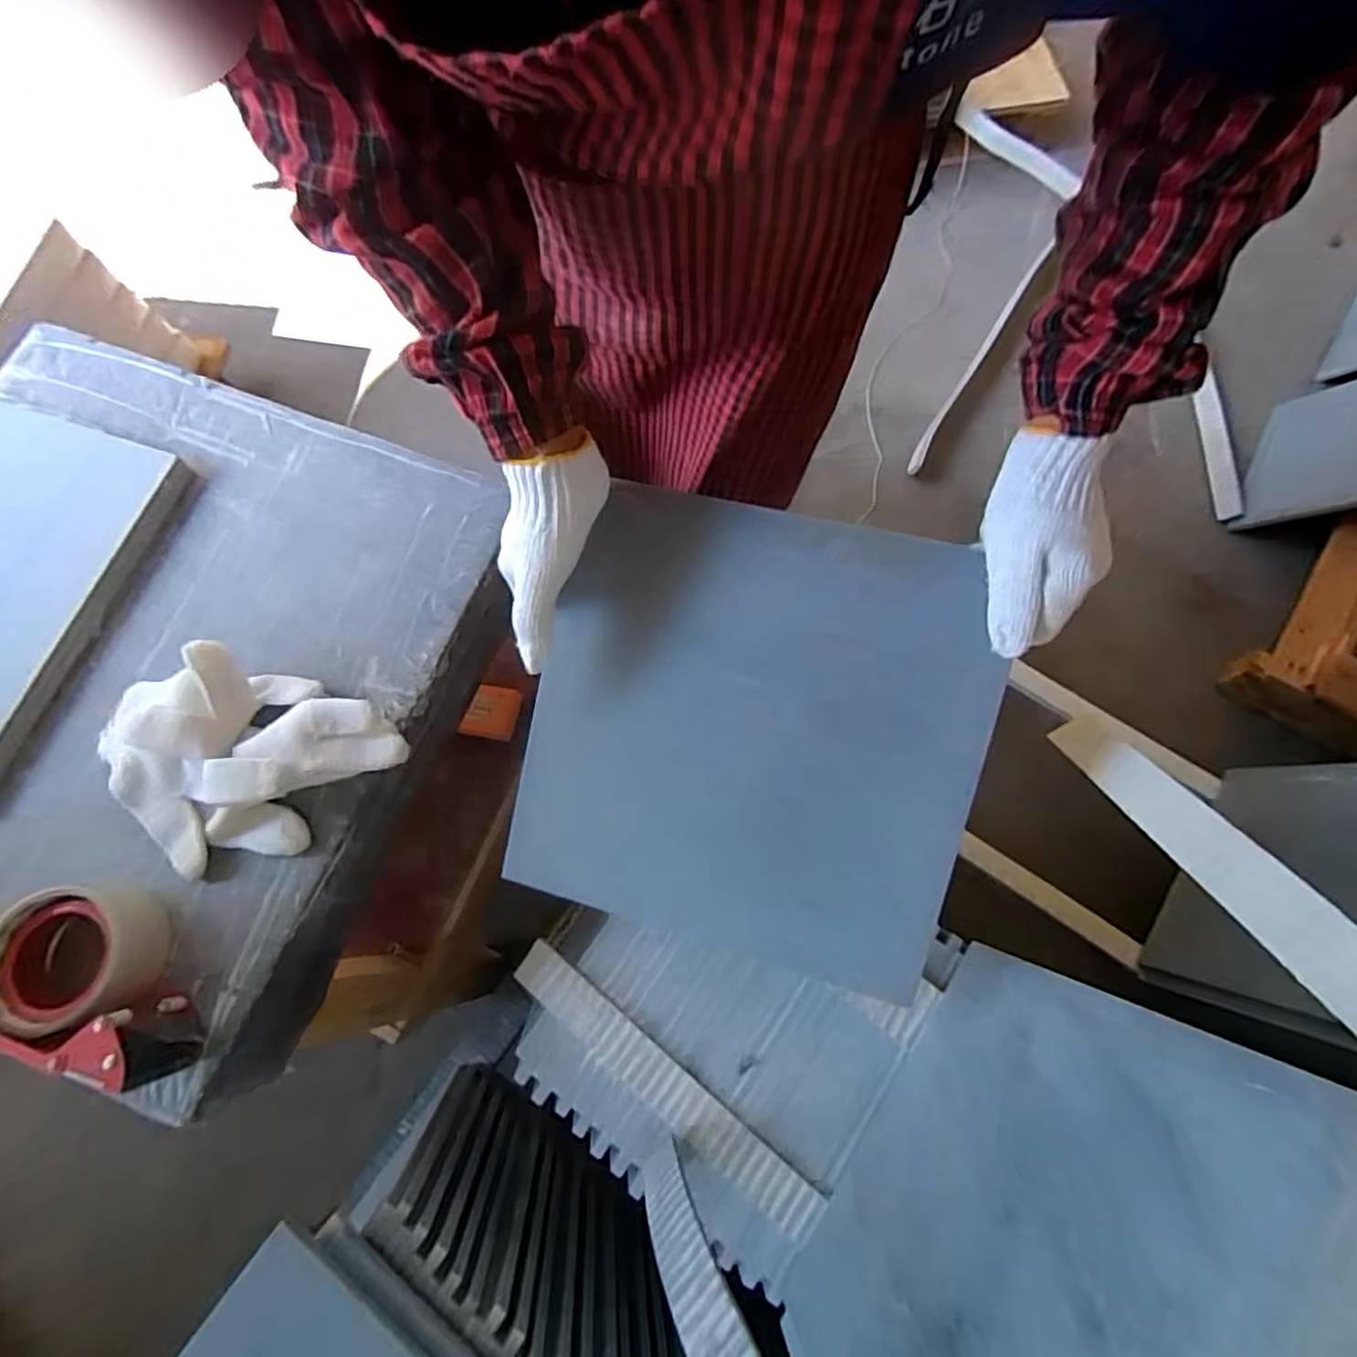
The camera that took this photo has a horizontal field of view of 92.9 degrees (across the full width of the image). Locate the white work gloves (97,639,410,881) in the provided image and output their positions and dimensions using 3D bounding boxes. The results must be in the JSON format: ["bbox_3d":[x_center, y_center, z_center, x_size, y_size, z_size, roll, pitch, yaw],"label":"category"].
[{"bbox_3d":[-0.315,0.040,0.455,0.168,0.049,0.180,-41,73,-14],"label":"white work gloves"}]

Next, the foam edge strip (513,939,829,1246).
[{"bbox_3d":[-0.016,0.334,0.530,0.300,0.016,0.043,36,74,14],"label":"foam edge strip"}]

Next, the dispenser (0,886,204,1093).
[{"bbox_3d":[-0.373,0.188,0.412,0.137,0.057,0.099,12,69,6],"label":"dispenser"}]

